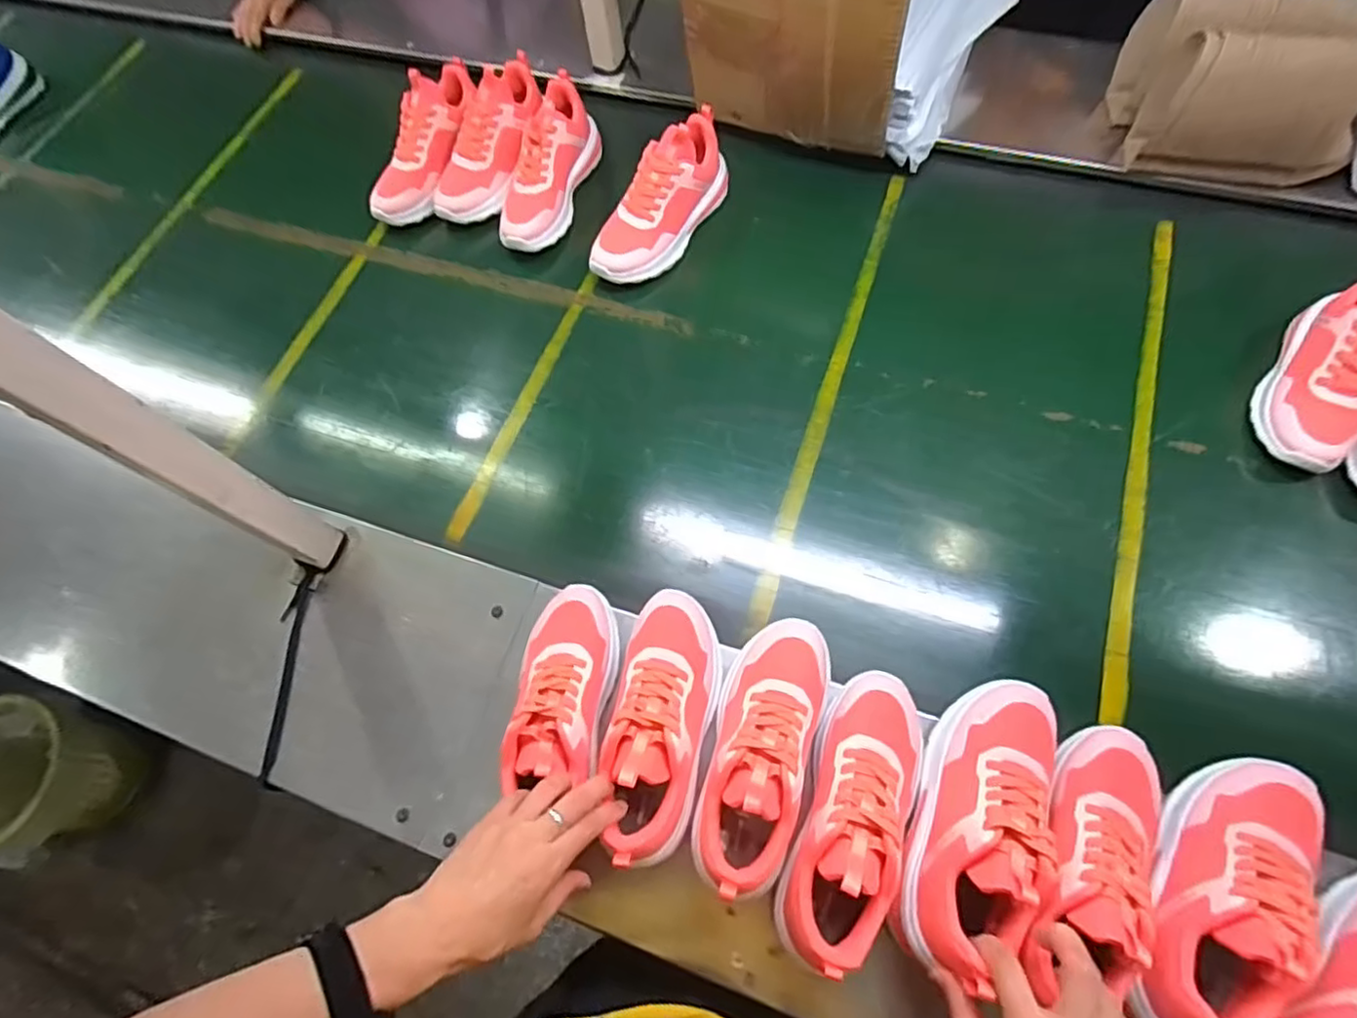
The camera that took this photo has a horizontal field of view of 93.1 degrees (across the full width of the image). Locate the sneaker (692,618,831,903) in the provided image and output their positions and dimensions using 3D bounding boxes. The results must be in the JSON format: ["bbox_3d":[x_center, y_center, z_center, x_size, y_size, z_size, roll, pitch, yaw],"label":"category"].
[{"bbox_3d":[0.070,0.196,0.546,0.087,0.086,0.221,18,70,12],"label":"sneaker"}]

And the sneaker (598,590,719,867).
[{"bbox_3d":[-0.014,0.185,0.567,0.082,0.085,0.233,5,51,6],"label":"sneaker"}]

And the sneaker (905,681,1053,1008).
[{"bbox_3d":[0.245,0.241,0.513,0.087,0.088,0.229,24,58,14],"label":"sneaker"}]

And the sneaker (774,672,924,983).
[{"bbox_3d":[0.148,0.239,0.514,0.084,0.083,0.222,18,70,12],"label":"sneaker"}]

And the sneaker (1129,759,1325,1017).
[{"bbox_3d":[0.423,0.288,0.484,0.089,0.093,0.232,37,58,19],"label":"sneaker"}]

